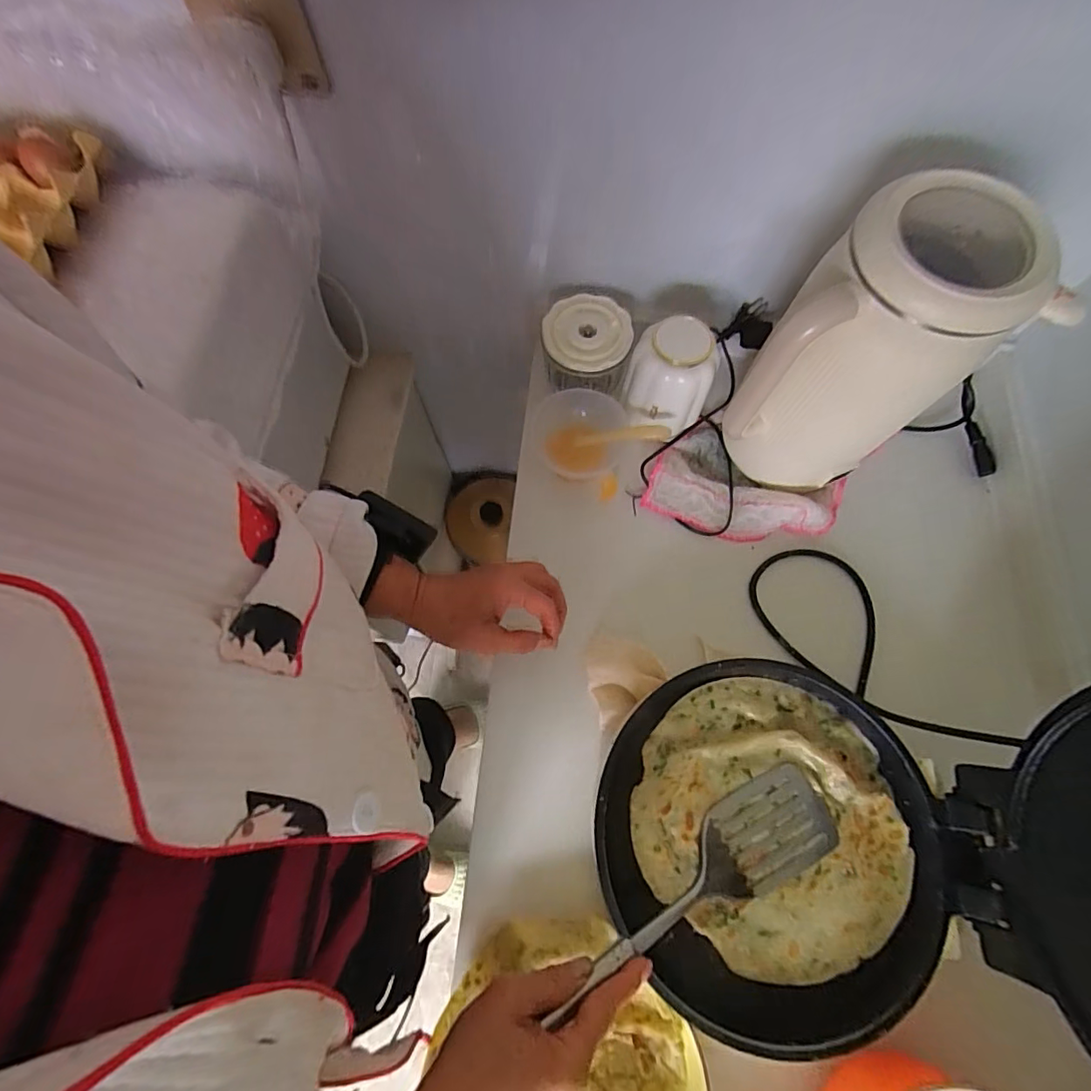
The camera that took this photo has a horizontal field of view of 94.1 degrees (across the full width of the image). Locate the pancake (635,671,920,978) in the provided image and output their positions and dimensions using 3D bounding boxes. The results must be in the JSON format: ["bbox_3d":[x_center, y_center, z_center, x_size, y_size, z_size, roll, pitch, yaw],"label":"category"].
[{"bbox_3d":[0.191,0.228,0.426,0.223,0.007,0.211,0,72,1],"label":"pancake"}]

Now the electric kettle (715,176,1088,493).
[{"bbox_3d":[0.270,-0.146,0.453,0.151,0.276,0.111,24,74,8],"label":"electric kettle"}]

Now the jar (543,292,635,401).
[{"bbox_3d":[0.046,-0.220,0.579,0.093,0.073,0.099,0,72,1],"label":"jar"}]

